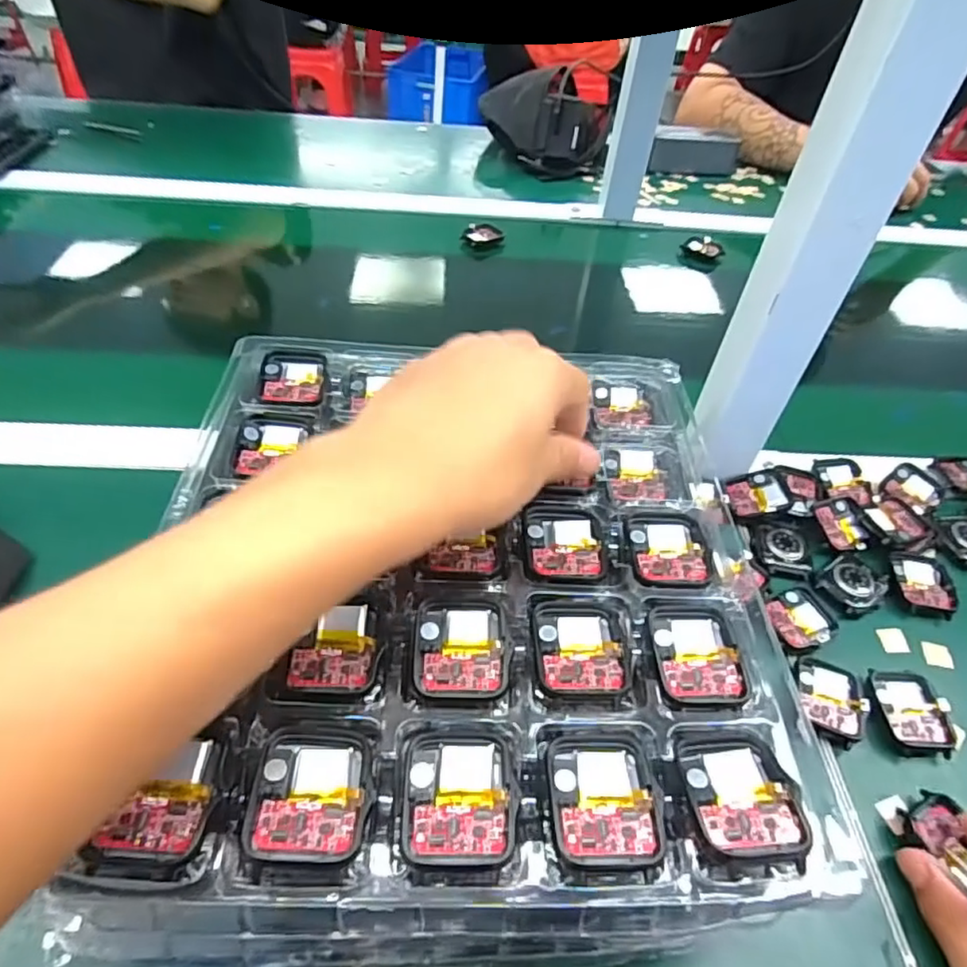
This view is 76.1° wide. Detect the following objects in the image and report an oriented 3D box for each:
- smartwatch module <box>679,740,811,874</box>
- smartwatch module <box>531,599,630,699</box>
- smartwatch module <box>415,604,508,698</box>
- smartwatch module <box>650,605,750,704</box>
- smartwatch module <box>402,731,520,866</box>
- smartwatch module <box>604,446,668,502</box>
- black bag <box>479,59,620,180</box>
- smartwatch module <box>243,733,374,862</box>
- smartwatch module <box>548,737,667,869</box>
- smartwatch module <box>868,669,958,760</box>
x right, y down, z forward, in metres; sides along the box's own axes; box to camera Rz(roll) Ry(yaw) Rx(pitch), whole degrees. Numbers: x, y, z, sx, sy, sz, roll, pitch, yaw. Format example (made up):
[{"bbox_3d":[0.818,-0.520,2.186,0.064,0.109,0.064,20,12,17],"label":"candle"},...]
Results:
[{"bbox_3d":[0.089,0.107,0.213,0.036,0.011,0.038,7,47,1],"label":"smartwatch module"},{"bbox_3d":[0.039,0.065,0.250,0.037,0.005,0.042,3,47,-3],"label":"smartwatch module"},{"bbox_3d":[-0.009,0.065,0.245,0.036,0.006,0.040,1,47,-4],"label":"smartwatch module"},{"bbox_3d":[0.087,0.069,0.254,0.034,0.005,0.041,1,47,-4],"label":"smartwatch module"},{"bbox_3d":[-0.008,0.104,0.208,0.036,0.006,0.040,1,47,-4],"label":"smartwatch module"},{"bbox_3d":[0.083,-0.004,0.337,0.033,0.008,0.041,1,47,-5],"label":"smartwatch module"},{"bbox_3d":[0.089,-0.513,0.858,0.179,0.106,0.135,9,47,4],"label":"black bag"},{"bbox_3d":[-0.056,0.102,0.204,0.036,0.011,0.039,2,47,-3],"label":"smartwatch module"},{"bbox_3d":[0.041,0.108,0.212,0.035,0.007,0.040,1,47,-4],"label":"smartwatch module"},{"bbox_3d":[0.235,0.126,0.342,0.039,0.011,0.045,3,50,-4],"label":"smartwatch module"}]

